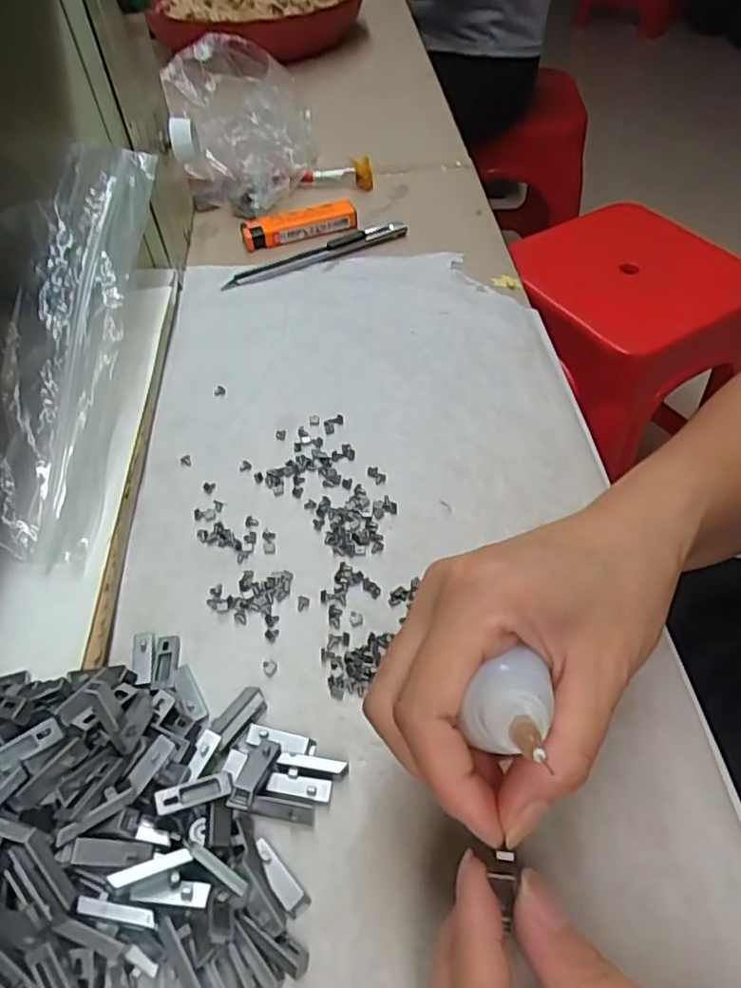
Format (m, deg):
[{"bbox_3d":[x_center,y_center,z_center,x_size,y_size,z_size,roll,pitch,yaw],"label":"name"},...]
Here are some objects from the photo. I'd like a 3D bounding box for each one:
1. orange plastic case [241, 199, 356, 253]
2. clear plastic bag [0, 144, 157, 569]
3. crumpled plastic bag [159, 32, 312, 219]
[{"bbox_3d":[-0.050,-0.191,0.440,0.080,0.016,0.018,-13,52,-8],"label":"orange plastic case"},{"bbox_3d":[-0.131,-0.076,0.282,0.039,0.035,0.213,2,74,4],"label":"clear plastic bag"},{"bbox_3d":[-0.092,-0.269,0.462,0.103,0.084,0.136,-9,52,-5],"label":"crumpled plastic bag"}]

